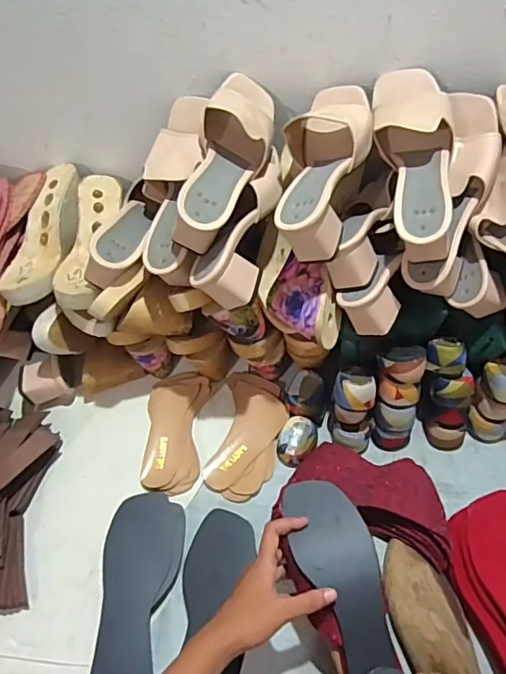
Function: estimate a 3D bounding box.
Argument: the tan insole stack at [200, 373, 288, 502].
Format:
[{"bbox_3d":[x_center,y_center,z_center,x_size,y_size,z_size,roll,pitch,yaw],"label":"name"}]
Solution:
[{"bbox_3d":[-0.005,0.136,0.737,0.093,0.015,0.187,8,55,10],"label":"tan insole stack"}]

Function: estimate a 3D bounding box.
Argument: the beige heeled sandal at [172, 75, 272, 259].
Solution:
[{"bbox_3d":[-0.028,-0.204,0.600,0.081,0.091,0.234,10,56,12],"label":"beige heeled sandal"}]

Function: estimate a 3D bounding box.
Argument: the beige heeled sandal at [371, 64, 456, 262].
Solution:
[{"bbox_3d":[0.182,-0.205,0.590,0.082,0.083,0.229,-2,75,3],"label":"beige heeled sandal"}]

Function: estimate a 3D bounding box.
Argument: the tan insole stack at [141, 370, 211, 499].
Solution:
[{"bbox_3d":[-0.108,0.132,0.740,0.084,0.018,0.180,-2,54,3],"label":"tan insole stack"}]

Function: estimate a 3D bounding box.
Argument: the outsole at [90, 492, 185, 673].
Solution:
[{"bbox_3d":[-0.135,0.299,0.615,0.090,0.013,0.221,-1,54,4],"label":"outsole"}]

